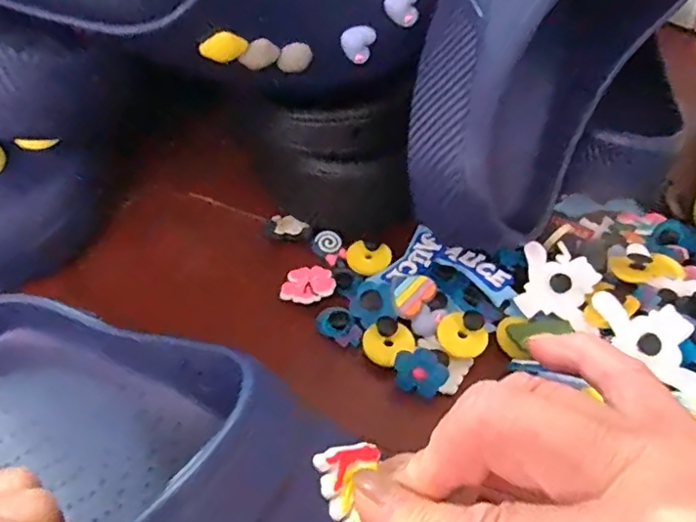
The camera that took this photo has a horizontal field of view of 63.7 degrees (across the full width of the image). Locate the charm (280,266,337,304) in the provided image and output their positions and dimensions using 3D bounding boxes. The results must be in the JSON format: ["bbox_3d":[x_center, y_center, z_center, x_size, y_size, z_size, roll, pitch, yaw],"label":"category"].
[{"bbox_3d":[-0.020,0.013,0.296,0.026,0.006,0.028,2,47,-3],"label":"charm"}]

